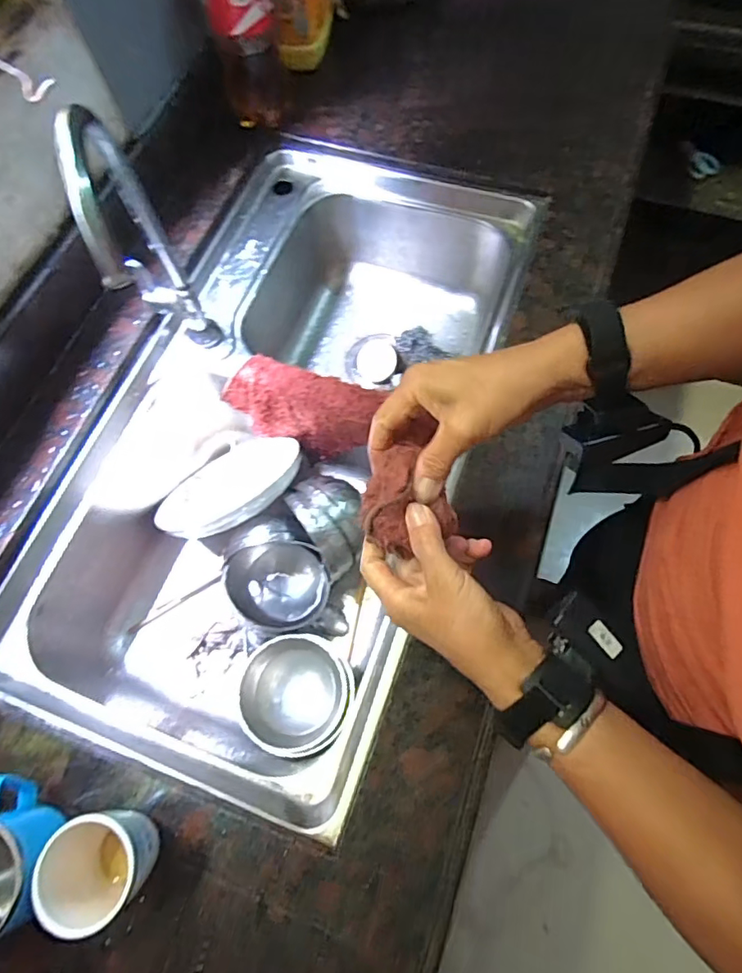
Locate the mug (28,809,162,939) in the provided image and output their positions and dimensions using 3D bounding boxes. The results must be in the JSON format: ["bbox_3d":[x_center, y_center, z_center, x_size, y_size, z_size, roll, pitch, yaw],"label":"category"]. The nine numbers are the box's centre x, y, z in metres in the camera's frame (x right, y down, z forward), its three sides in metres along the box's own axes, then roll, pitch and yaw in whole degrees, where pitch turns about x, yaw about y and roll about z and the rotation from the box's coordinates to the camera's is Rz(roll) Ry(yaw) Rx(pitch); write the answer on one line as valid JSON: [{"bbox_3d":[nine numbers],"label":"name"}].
[{"bbox_3d":[-0.205,0.290,0.410,0.076,0.082,0.068,-31,71,-10],"label":"mug"}]

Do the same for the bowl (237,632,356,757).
[{"bbox_3d":[-0.086,0.242,0.620,0.129,0.044,0.129,9,69,6],"label":"bowl"}]

